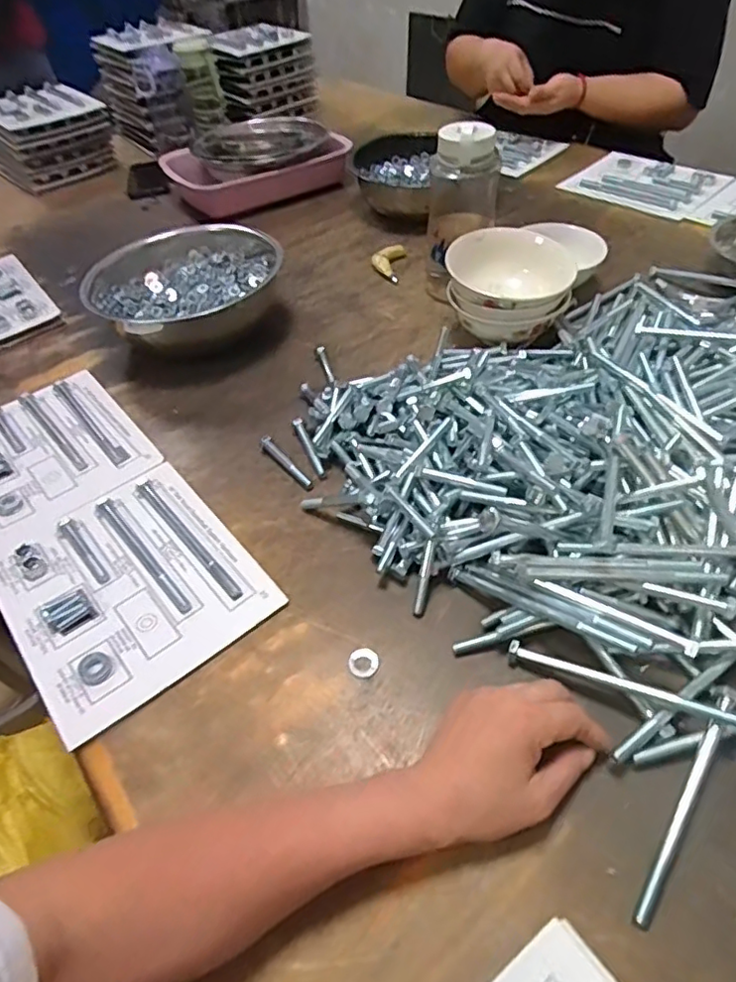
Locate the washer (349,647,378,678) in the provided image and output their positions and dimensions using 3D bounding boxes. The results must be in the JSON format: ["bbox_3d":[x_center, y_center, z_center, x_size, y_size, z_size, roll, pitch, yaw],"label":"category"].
[{"bbox_3d":[-0.003,0.132,0.453,0.023,0.004,0.024,-2,46,2],"label":"washer"}]

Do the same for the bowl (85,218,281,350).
[{"bbox_3d":[-0.234,-0.262,0.763,0.219,0.097,0.207,-3,48,3],"label":"bowl"}]

